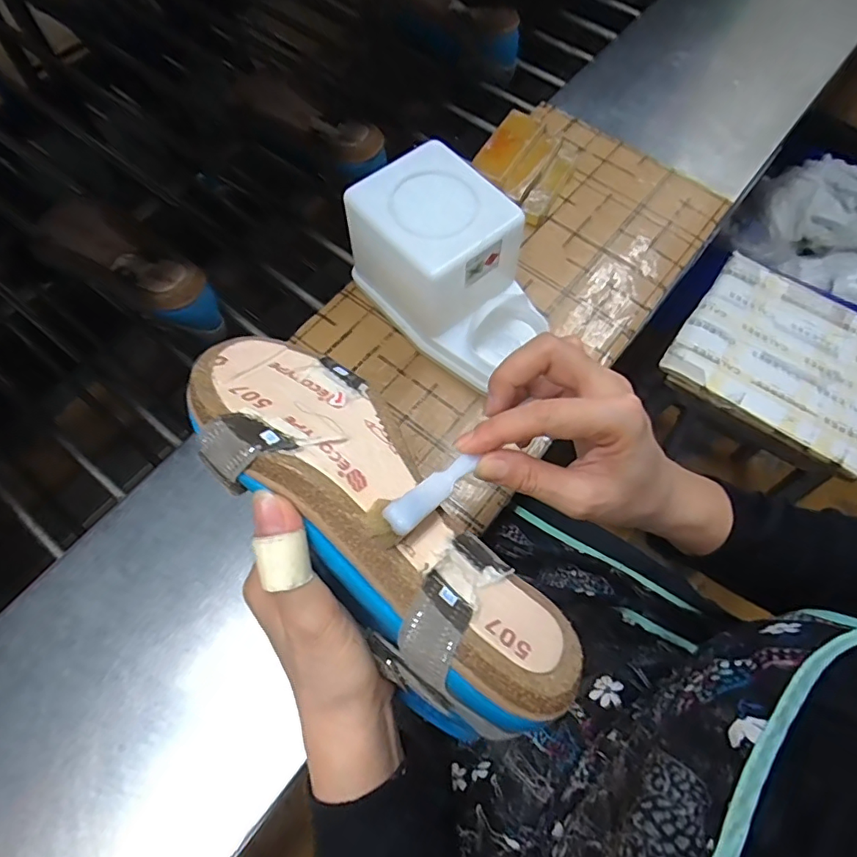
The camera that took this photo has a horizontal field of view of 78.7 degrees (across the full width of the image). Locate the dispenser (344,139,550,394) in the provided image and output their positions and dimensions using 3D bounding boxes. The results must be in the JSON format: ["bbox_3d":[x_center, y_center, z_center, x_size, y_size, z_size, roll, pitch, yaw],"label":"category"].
[{"bbox_3d":[0.018,-0.127,0.424,0.100,0.108,0.152,-39,71,-15],"label":"dispenser"}]

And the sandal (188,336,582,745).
[{"bbox_3d":[-0.035,0.040,0.242,0.225,0.055,0.082,47,36,12],"label":"sandal"}]

